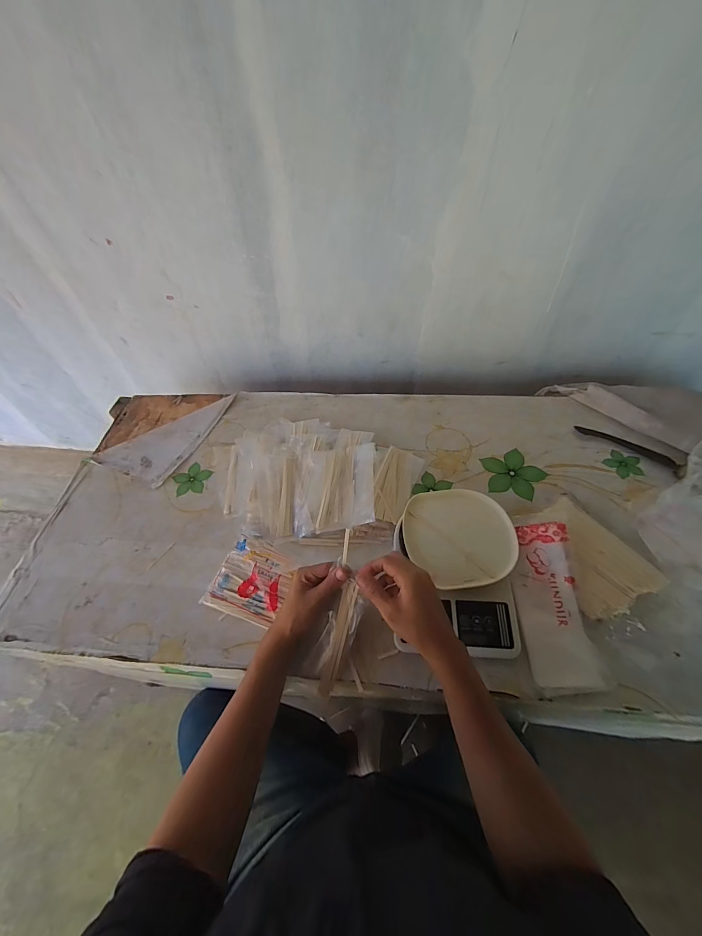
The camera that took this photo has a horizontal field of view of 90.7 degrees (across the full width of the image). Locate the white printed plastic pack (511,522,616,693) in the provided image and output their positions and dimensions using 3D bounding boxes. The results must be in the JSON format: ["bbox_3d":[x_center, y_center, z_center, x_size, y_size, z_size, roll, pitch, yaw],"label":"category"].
[{"bbox_3d":[0.269,0.175,0.459,0.082,0.031,0.202,0,66,2],"label":"white printed plastic pack"}]

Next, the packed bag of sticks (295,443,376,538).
[{"bbox_3d":[-0.027,0.030,0.601,0.135,0.033,0.164,0,52,2],"label":"packed bag of sticks"}]

